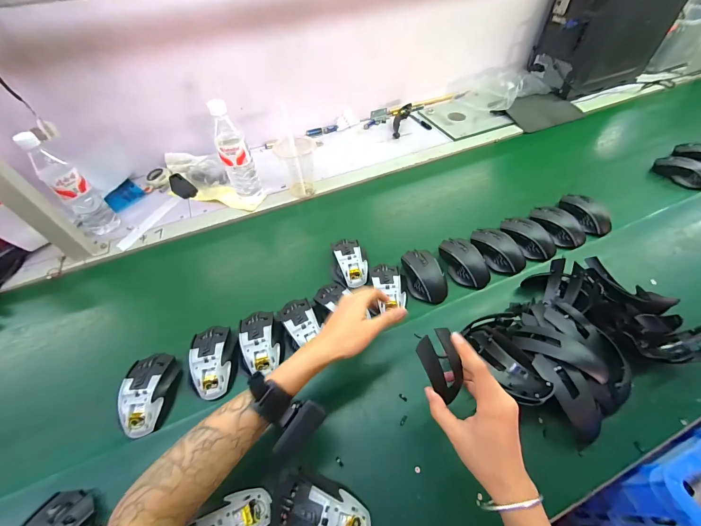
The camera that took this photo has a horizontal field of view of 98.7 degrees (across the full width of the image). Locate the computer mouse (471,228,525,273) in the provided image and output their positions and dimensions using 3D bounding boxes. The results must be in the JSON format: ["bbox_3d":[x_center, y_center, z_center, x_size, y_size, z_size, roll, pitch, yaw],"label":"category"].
[{"bbox_3d":[0.295,-0.031,0.609,0.066,0.039,0.118,-18,55,-11],"label":"computer mouse"}]

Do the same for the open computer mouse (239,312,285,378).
[{"bbox_3d":[-0.151,0.131,0.505,0.074,0.033,0.111,-12,54,-7],"label":"open computer mouse"}]

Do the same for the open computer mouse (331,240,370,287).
[{"bbox_3d":[-0.001,-0.002,0.604,0.070,0.029,0.103,-5,53,-2],"label":"open computer mouse"}]

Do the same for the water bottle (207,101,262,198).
[{"bbox_3d":[-0.253,-0.229,0.674,0.064,0.224,0.057,-20,55,-12],"label":"water bottle"}]

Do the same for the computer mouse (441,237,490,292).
[{"bbox_3d":[0.227,-0.006,0.597,0.067,0.037,0.116,-15,54,-9],"label":"computer mouse"}]

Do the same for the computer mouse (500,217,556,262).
[{"bbox_3d":[0.368,-0.054,0.625,0.063,0.034,0.116,-29,57,-18],"label":"computer mouse"}]

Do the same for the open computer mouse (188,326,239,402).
[{"bbox_3d":[-0.220,0.156,0.491,0.070,0.032,0.114,-12,54,-7],"label":"open computer mouse"}]

